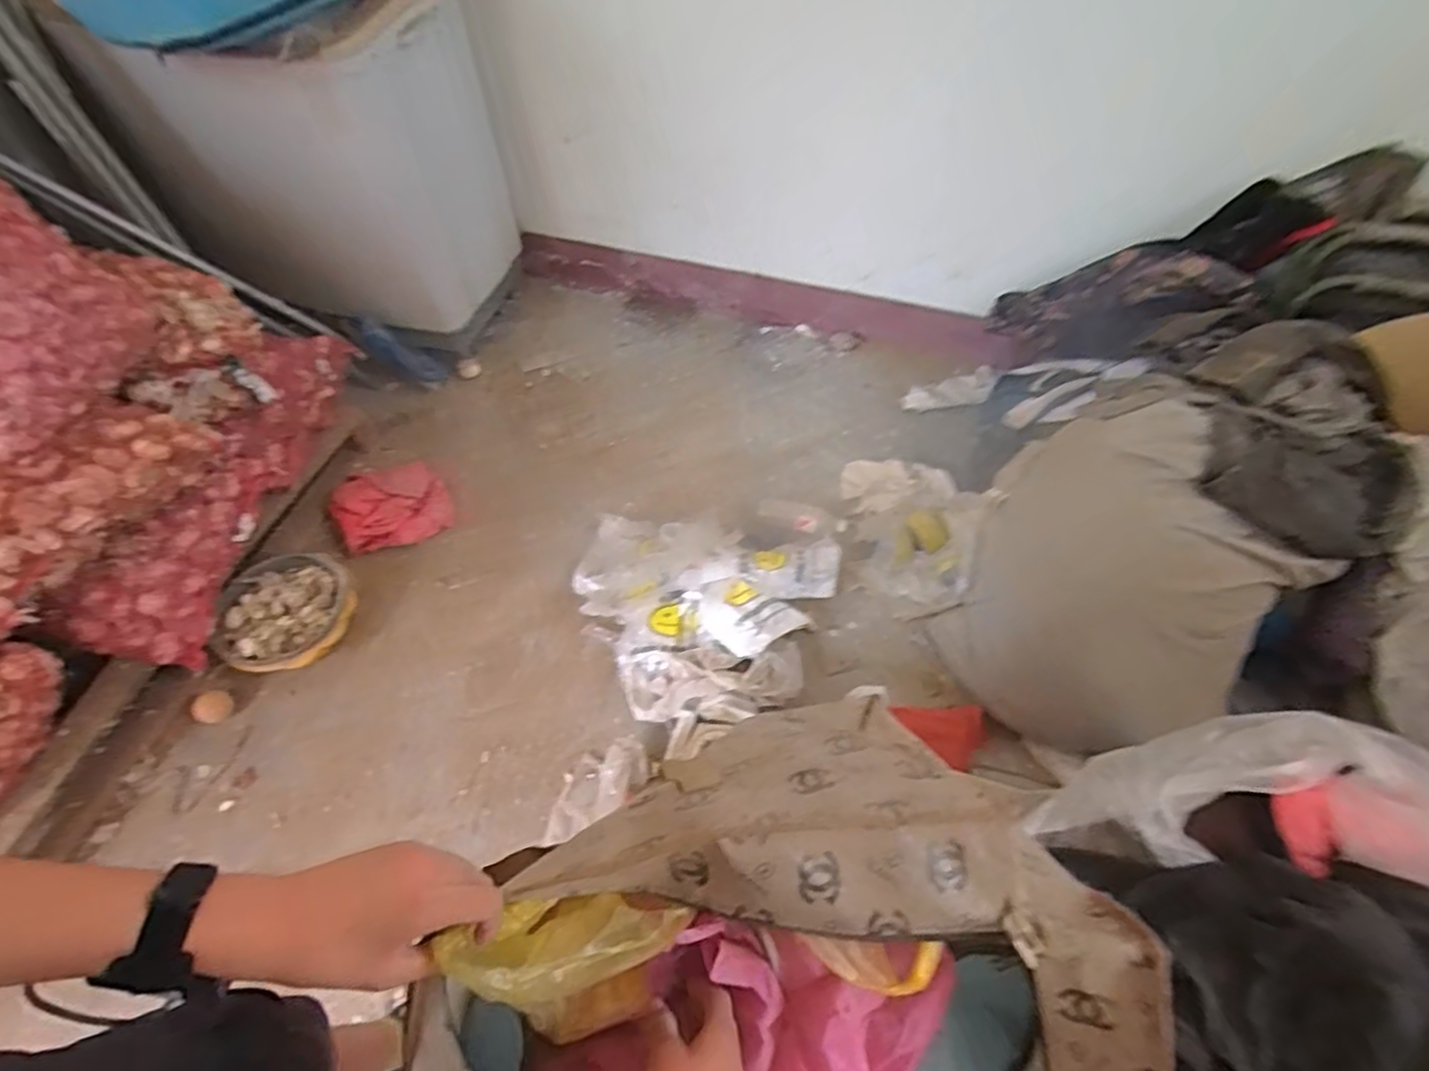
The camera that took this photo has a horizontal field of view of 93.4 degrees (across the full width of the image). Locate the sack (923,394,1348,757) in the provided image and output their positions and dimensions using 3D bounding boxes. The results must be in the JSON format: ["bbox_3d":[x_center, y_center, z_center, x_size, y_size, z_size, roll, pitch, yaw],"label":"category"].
[{"bbox_3d":[0.741,0.100,1.329,0.388,0.550,0.565,-28,63,-18],"label":"sack"}]

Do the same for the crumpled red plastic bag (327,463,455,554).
[{"bbox_3d":[-0.826,-0.076,1.725,0.276,0.066,0.217,-19,61,-13],"label":"crumpled red plastic bag"}]

